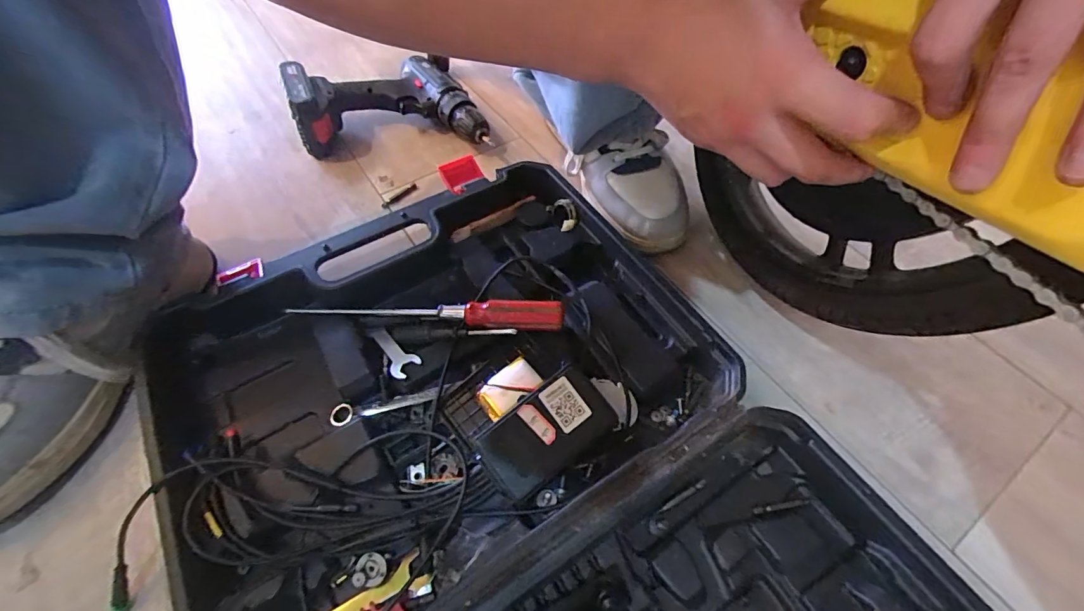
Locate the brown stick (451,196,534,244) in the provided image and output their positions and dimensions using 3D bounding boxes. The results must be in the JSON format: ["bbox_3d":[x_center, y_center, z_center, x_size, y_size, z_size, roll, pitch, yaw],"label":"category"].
[{"bbox_3d":[-0.053,-0.095,0.504,0.100,0.018,0.008,-25,60,-17],"label":"brown stick"}]

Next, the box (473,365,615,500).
[{"bbox_3d":[0.004,0.093,0.345,0.097,0.017,0.058,-33,81,-15],"label":"box"}]

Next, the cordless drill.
[{"bbox_3d":[-0.202,-0.259,0.593,0.218,0.079,0.196,-18,58,-13],"label":"cordless drill"}]

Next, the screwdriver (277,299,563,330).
[{"bbox_3d":[-0.093,0.008,0.401,0.222,0.038,0.023,3,56,1],"label":"screwdriver"}]

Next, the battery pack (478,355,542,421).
[{"bbox_3d":[-0.028,0.066,0.373,0.050,0.006,0.034,-37,60,-11],"label":"battery pack"}]

